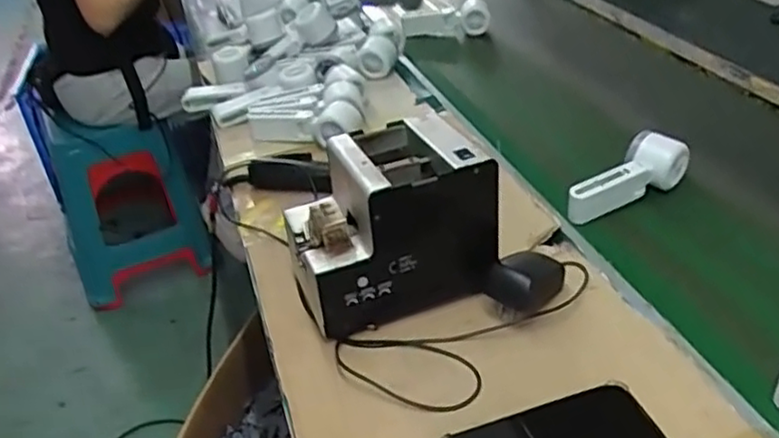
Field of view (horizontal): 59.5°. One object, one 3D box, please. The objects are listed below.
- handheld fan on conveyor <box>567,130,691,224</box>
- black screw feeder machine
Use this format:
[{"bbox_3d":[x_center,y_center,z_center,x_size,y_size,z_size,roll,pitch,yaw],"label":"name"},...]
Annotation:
[{"bbox_3d":[0.267,-0.047,0.791,0.166,0.059,0.056,-29,40,-13],"label":"handheld fan on conveyor"},{"bbox_3d":[-0.002,0.002,0.657,0.177,0.136,0.144,-13,34,-10],"label":"black screw feeder machine"}]

